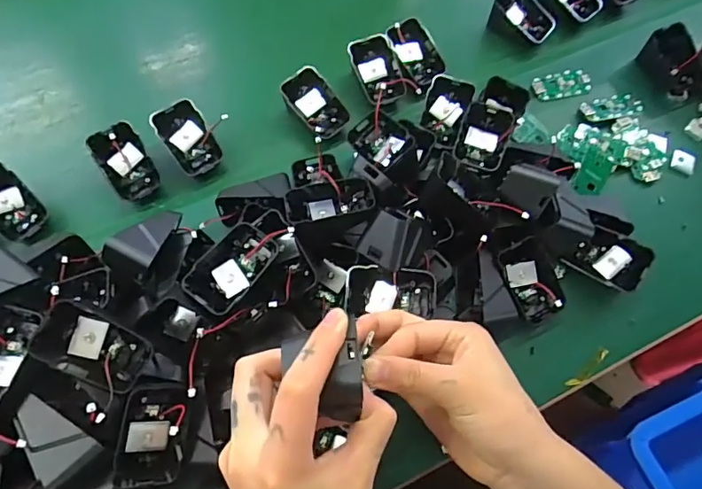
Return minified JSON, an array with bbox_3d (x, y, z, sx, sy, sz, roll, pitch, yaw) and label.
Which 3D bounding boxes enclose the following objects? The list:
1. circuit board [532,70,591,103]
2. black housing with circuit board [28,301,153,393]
[{"bbox_3d":[0.225,-0.170,0.532,0.065,0.012,0.032,-12,71,-6],"label":"circuit board"},{"bbox_3d":[-0.173,0.070,0.334,0.070,0.027,0.045,41,88,-20],"label":"black housing with circuit board"}]

